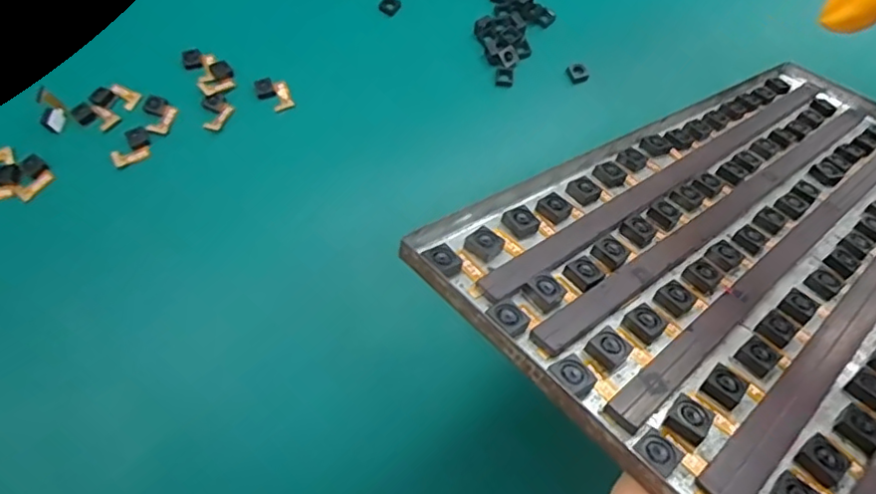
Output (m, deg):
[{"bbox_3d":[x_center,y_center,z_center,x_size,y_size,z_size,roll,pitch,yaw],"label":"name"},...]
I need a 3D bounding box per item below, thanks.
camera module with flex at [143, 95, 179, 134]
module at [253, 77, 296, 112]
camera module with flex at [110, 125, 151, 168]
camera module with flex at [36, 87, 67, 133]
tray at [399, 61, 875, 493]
[{"bbox_3d":[-0.131,-0.063,0.273,0.013,0.004,0.019,7,70,0],"label":"camera module with flex"},{"bbox_3d":[-0.078,-0.073,0.279,0.015,0.004,0.018,-22,73,-10],"label":"module"},{"bbox_3d":[-0.141,-0.046,0.267,0.018,0.004,0.015,-27,73,-11],"label":"camera module with flex"},{"bbox_3d":[-0.176,-0.062,0.266,0.008,0.013,0.015,3,70,-1],"label":"camera module with flex"},{"bbox_3d":[0.140,0.009,0.183,0.245,0.006,0.188,-26,54,-34],"label":"tray"}]

